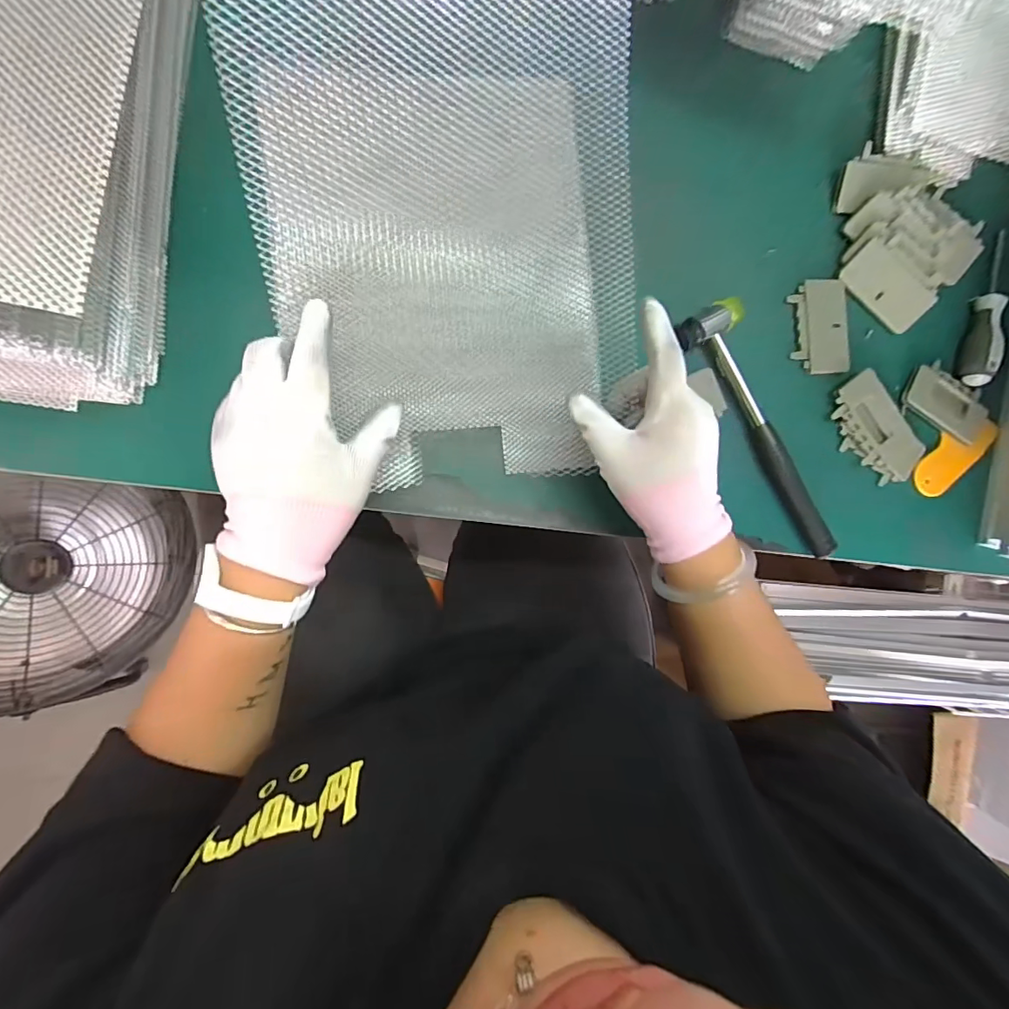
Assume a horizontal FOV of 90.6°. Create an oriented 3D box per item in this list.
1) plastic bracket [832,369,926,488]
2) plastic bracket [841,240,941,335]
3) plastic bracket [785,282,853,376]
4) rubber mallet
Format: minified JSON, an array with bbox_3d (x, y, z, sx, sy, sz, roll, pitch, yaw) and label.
[{"bbox_3d":[0.349,-0.069,0.469,0.057,0.018,0.109,-33,94,-8],"label":"plastic bracket"},{"bbox_3d":[0.365,-0.207,0.469,0.088,0.011,0.052,37,119,-8],"label":"plastic bracket"},{"bbox_3d":[0.296,-0.166,0.464,0.056,0.007,0.086,-2,90,-9],"label":"plastic bracket"},{"bbox_3d":[0.238,-0.068,0.446,0.062,0.023,0.244,-35,94,-8],"label":"rubber mallet"}]

